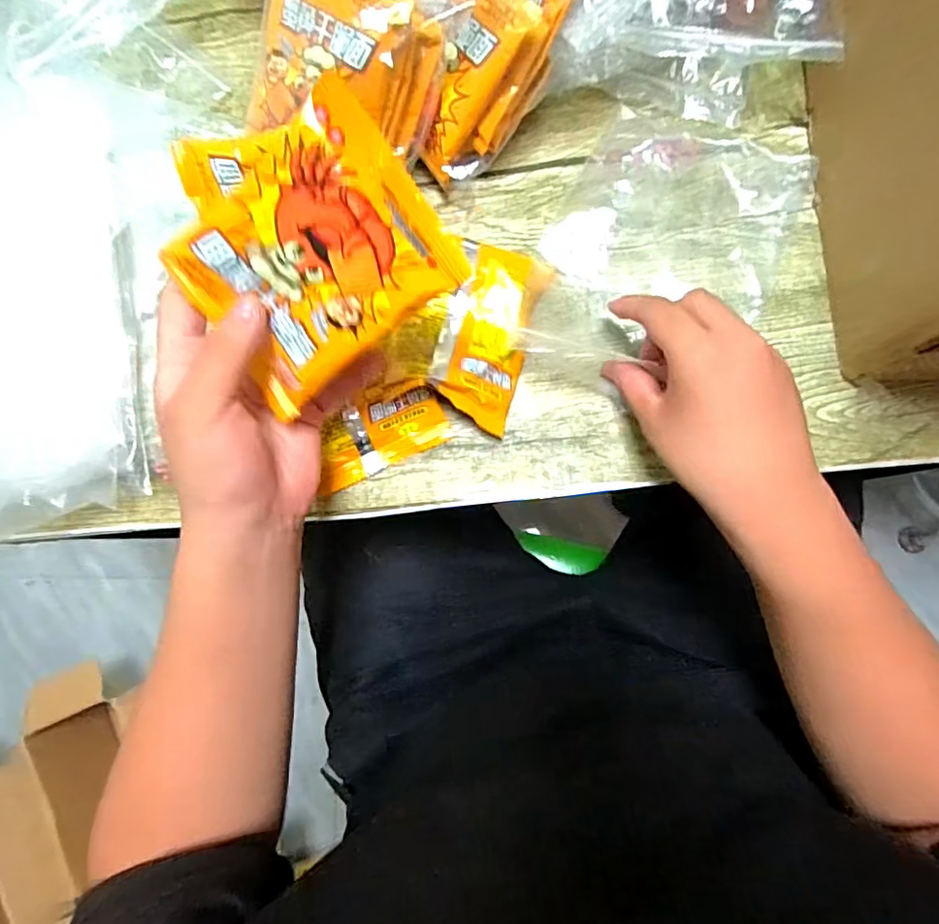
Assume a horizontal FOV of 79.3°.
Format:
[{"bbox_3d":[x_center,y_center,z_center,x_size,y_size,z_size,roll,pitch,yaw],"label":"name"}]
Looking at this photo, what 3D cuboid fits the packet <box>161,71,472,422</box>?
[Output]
[{"bbox_3d":[-0.072,-0.086,0.255,0.117,0.019,0.089,-34,109,17],"label":"packet"}]

